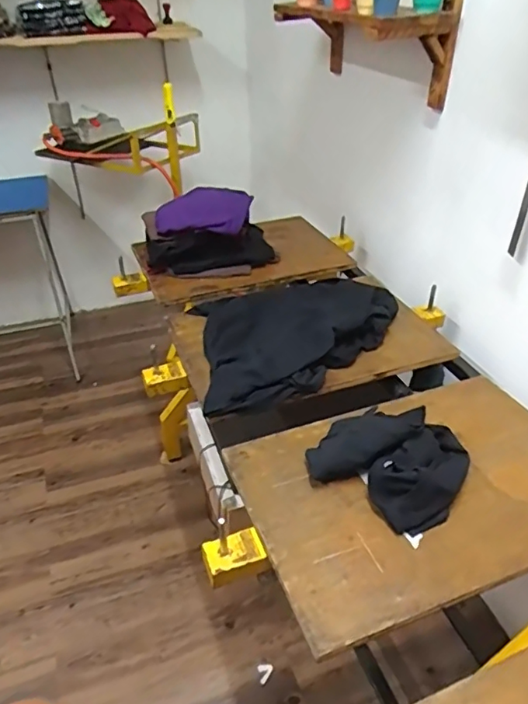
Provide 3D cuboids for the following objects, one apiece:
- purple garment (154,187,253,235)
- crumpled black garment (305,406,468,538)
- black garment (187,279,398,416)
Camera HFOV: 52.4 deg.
[{"bbox_3d":[-0.173,-0.411,1.537,0.272,0.072,0.241,2,37,4],"label":"purple garment"},{"bbox_3d":[0.218,0.173,0.921,0.246,0.089,0.221,26,44,31],"label":"crumpled black garment"},{"bbox_3d":[0.022,-0.060,1.268,0.572,0.073,0.415,-31,46,-34],"label":"black garment"}]

